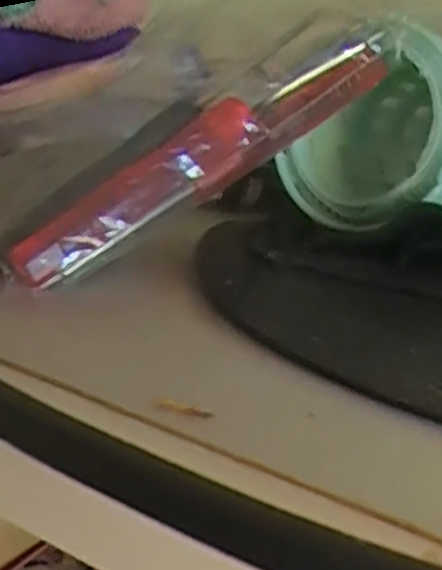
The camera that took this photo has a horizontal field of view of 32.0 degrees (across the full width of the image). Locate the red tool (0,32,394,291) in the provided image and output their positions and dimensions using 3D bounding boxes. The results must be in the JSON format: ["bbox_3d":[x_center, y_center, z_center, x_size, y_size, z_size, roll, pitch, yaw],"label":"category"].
[{"bbox_3d":[-0.001,-0.023,0.137,0.079,0.014,0.006,-34,33,-20],"label":"red tool"}]

